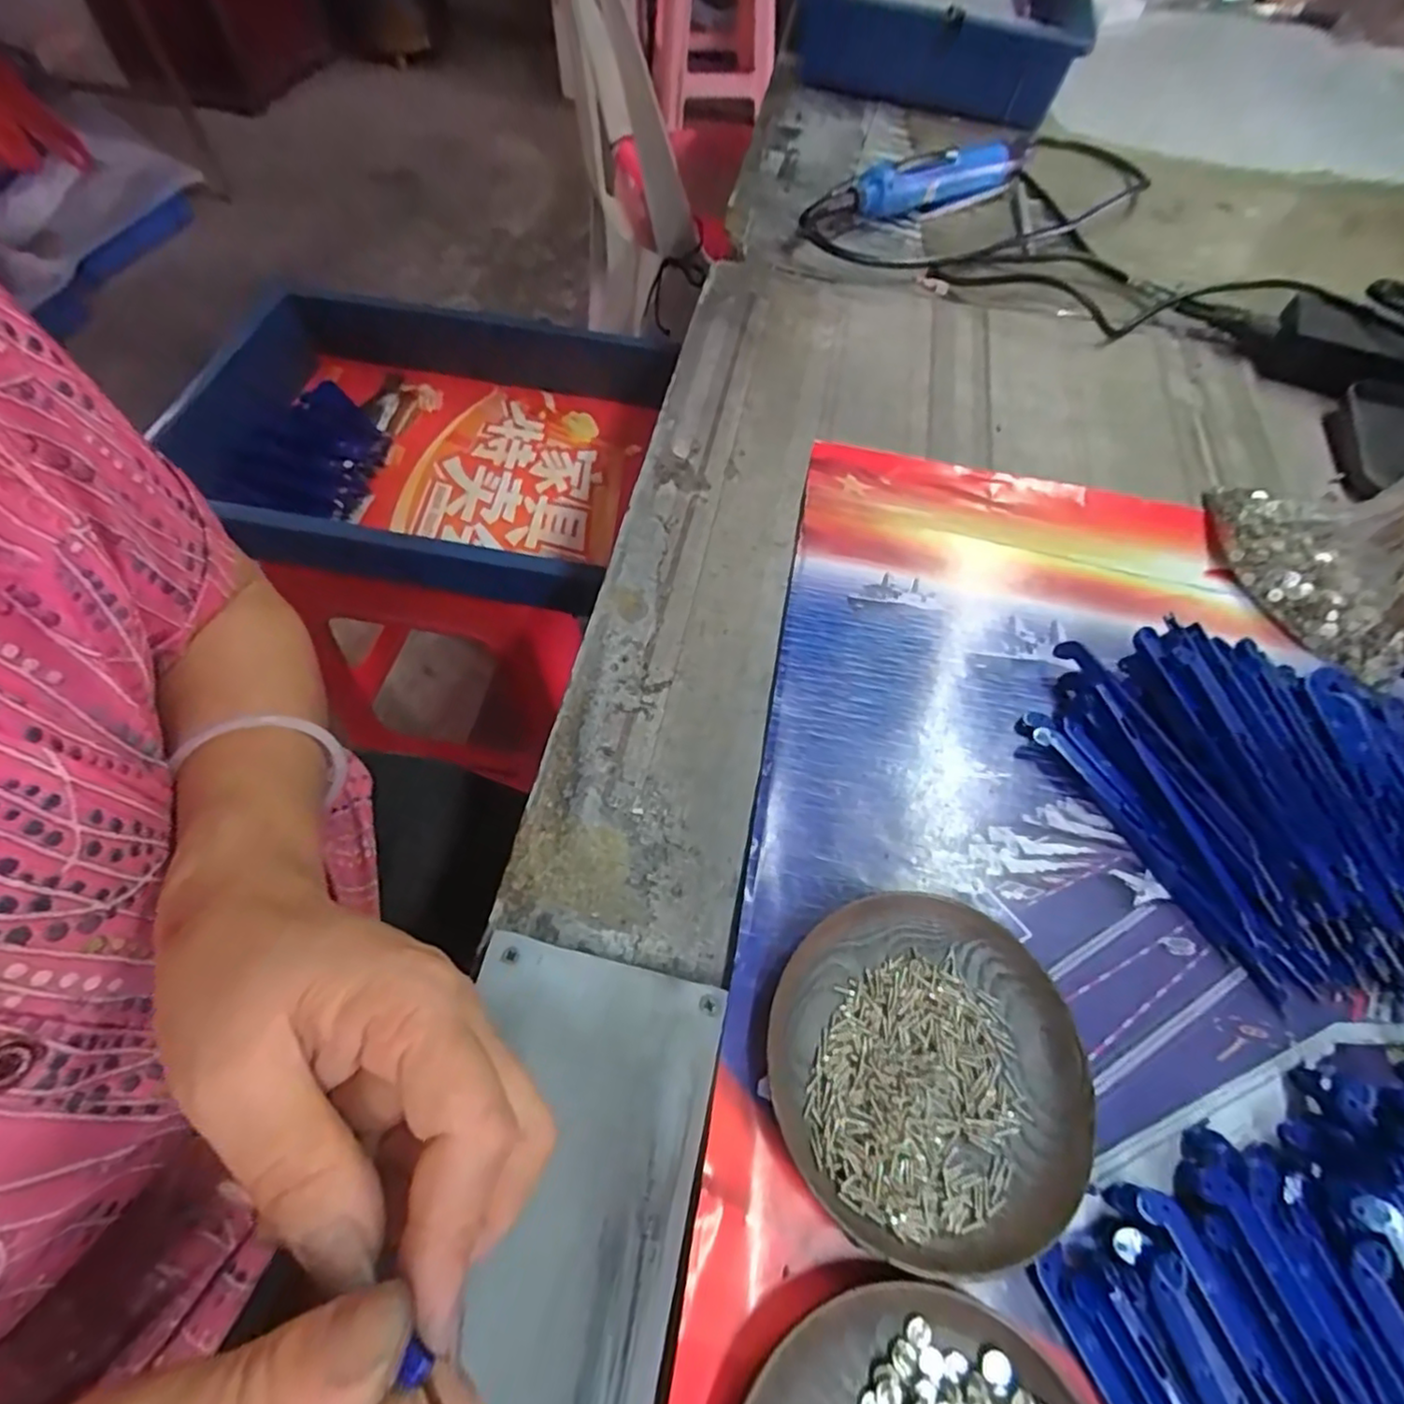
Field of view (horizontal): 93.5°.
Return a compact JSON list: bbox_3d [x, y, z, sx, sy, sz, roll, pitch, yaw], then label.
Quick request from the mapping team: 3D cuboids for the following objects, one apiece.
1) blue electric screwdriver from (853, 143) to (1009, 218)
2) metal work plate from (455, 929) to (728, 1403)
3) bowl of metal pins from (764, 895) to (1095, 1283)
[{"bbox_3d":[0.203,-0.456,0.579,0.191,0.038,0.033,-32,67,-21],"label":"blue electric screwdriver"},{"bbox_3d":[-0.054,0.183,0.207,0.088,0.010,0.195,12,60,3],"label":"metal work plate"},{"bbox_3d":[0.083,0.134,0.245,0.113,0.014,0.113,2,60,-3],"label":"bowl of metal pins"}]

